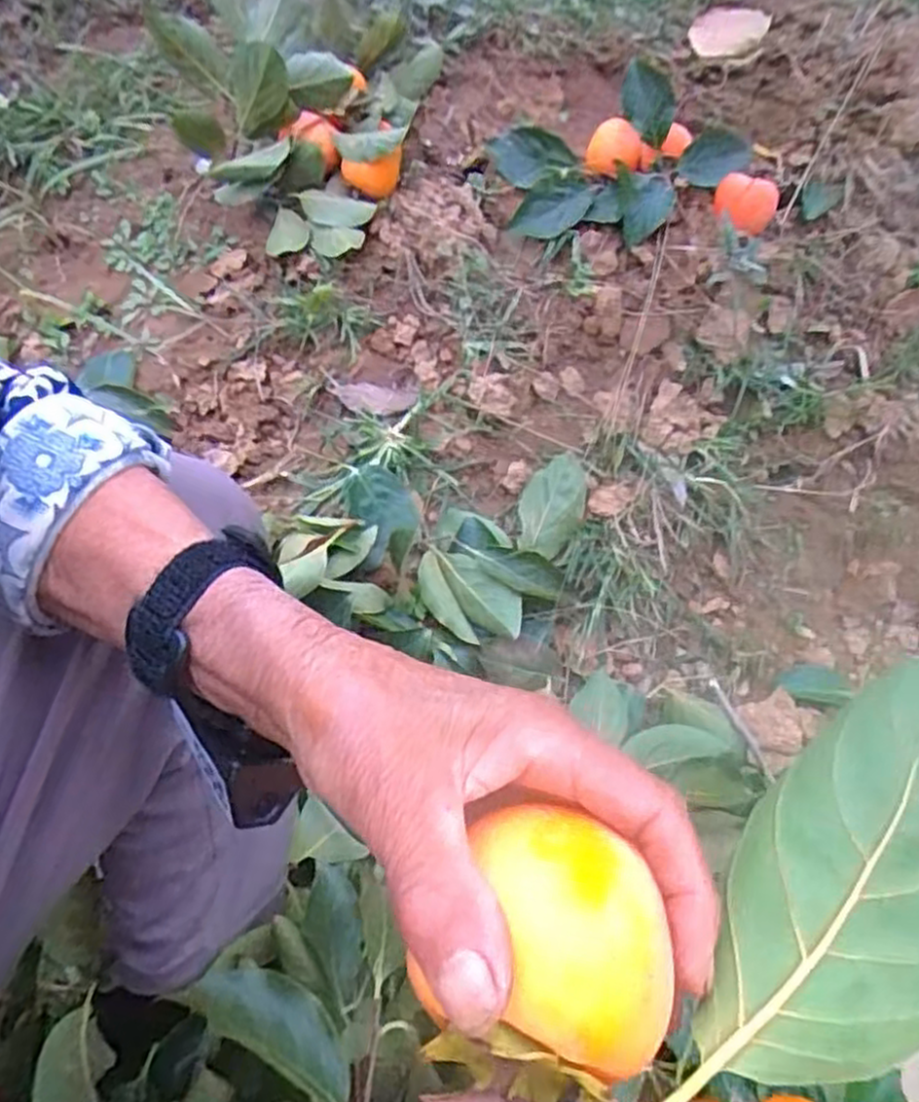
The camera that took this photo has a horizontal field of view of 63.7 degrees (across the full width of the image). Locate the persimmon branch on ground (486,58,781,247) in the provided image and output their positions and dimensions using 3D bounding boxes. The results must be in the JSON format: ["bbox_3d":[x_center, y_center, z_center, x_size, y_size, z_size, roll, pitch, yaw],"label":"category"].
[{"bbox_3d":[0.192,-0.429,0.837,0.296,0.087,0.178,-6,83,10],"label":"persimmon branch on ground"}]

